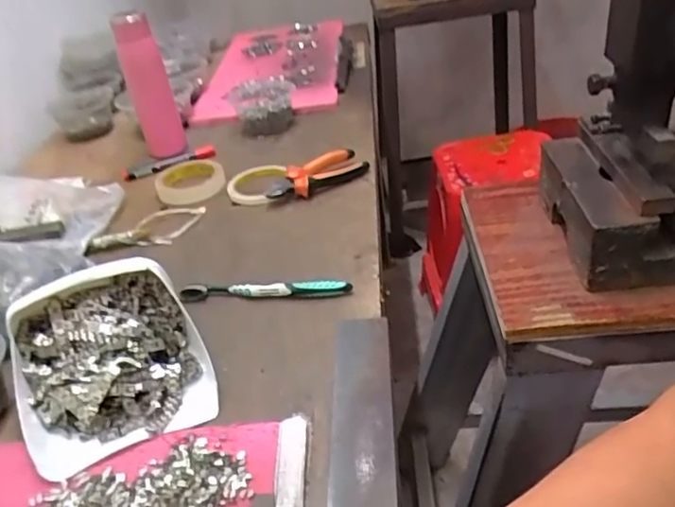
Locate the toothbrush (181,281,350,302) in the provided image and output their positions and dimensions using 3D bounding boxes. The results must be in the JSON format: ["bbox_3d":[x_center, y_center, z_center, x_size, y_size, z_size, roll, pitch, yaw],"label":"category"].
[{"bbox_3d":[-0.078,0.035,0.631,0.181,0.016,0.017,-2,34,12],"label":"toothbrush"}]

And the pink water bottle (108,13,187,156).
[{"bbox_3d":[-0.293,-0.258,0.953,0.065,0.234,0.047,-19,34,-14],"label":"pink water bottle"}]

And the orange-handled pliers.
[{"bbox_3d":[-0.028,-0.106,0.815,0.142,0.031,0.046,-28,37,-25],"label":"orange-handled pliers"}]

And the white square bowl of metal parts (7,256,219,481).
[{"bbox_3d":[-0.202,0.084,0.526,0.153,0.080,0.161,-21,35,-16],"label":"white square bowl of metal parts"}]

